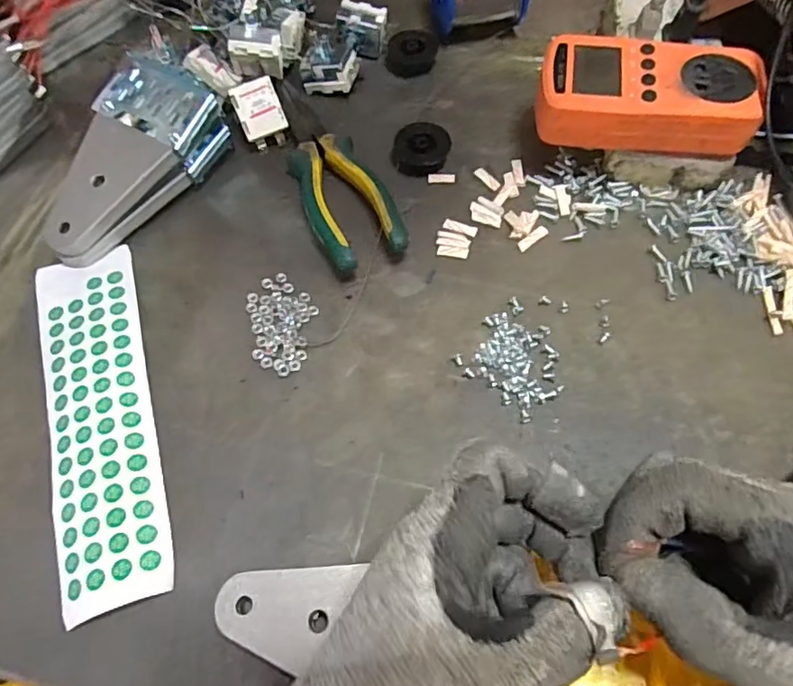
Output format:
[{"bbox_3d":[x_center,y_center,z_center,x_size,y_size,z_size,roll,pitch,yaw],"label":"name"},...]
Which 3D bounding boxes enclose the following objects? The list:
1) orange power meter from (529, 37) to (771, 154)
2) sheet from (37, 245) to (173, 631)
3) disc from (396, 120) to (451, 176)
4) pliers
[{"bbox_3d":[0.152,-0.153,0.346,0.125,0.035,0.062,8,64,6],"label":"orange power meter"},{"bbox_3d":[-0.168,0.036,0.316,0.057,0.008,0.217,-19,62,-8],"label":"sheet"},{"bbox_3d":[0.018,-0.135,0.391,0.037,0.019,0.033,3,64,4],"label":"disc"},{"bbox_3d":[-0.050,-0.119,0.383,0.051,0.025,0.175,-24,65,-10],"label":"pliers"}]

